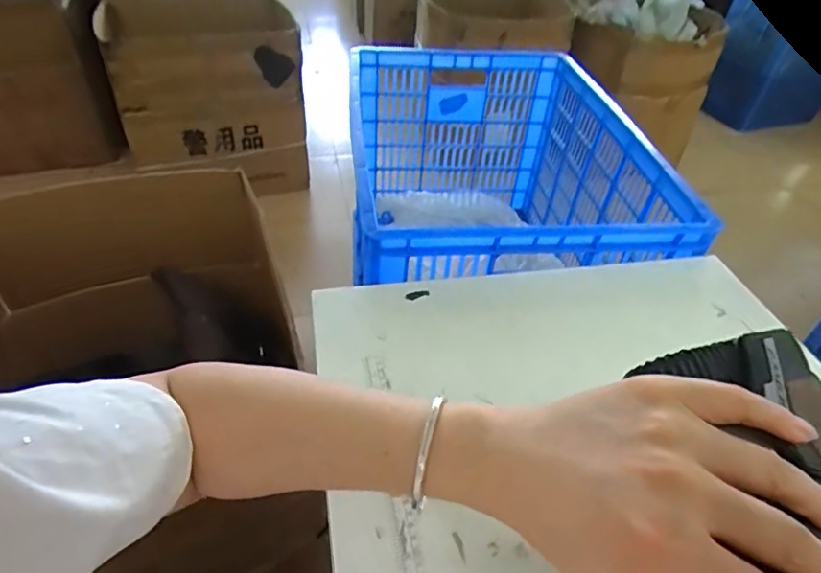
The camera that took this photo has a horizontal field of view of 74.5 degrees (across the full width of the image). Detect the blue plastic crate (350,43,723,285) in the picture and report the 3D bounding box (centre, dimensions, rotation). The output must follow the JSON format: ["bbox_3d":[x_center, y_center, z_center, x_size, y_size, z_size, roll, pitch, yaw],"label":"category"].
[{"bbox_3d":[0.132,-0.146,1.032,0.466,0.381,0.633,-2,43,-7],"label":"blue plastic crate"}]

